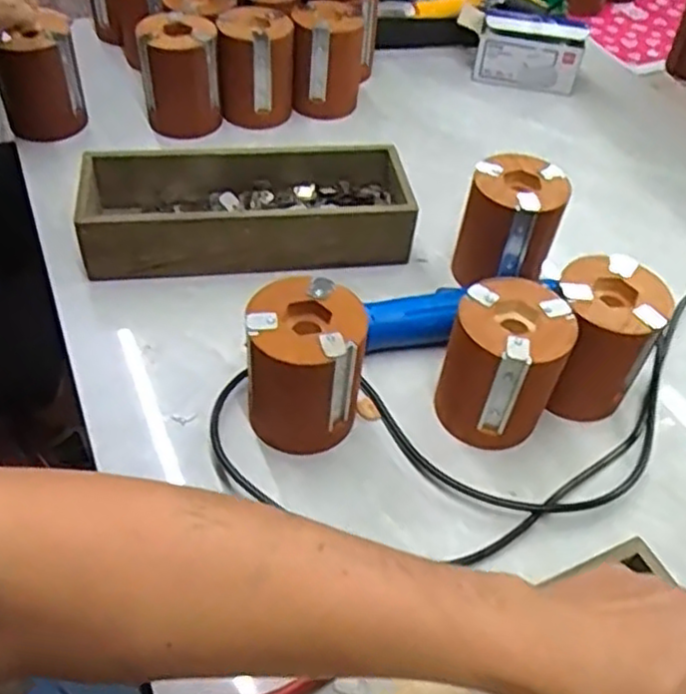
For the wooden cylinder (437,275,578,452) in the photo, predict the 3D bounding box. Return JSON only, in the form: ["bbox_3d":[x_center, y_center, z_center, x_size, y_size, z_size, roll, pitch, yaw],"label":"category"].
[{"bbox_3d":[0.115,0.011,0.518,0.079,0.100,0.084,18,50,13],"label":"wooden cylinder"}]

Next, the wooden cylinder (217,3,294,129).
[{"bbox_3d":[-0.091,-0.295,0.767,0.076,0.100,0.072,-2,49,-4],"label":"wooden cylinder"}]

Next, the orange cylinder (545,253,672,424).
[{"bbox_3d":[0.192,-0.004,0.541,0.077,0.104,0.078,-2,49,-5],"label":"orange cylinder"}]

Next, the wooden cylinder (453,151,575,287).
[{"bbox_3d":[0.142,-0.099,0.622,0.076,0.106,0.077,17,50,12],"label":"wooden cylinder"}]

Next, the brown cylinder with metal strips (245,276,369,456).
[{"bbox_3d":[-0.025,0.015,0.500,0.072,0.102,0.073,6,49,2],"label":"brown cylinder with metal strips"}]

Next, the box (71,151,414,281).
[{"bbox_3d":[-0.081,-0.122,0.645,0.278,0.063,0.118,-4,49,-6],"label":"box"}]

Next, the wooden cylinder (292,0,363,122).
[{"bbox_3d":[-0.016,-0.307,0.784,0.073,0.102,0.065,-1,49,-4],"label":"wooden cylinder"}]

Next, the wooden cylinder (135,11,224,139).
[{"bbox_3d":[-0.165,-0.278,0.747,0.073,0.107,0.067,-1,49,-4],"label":"wooden cylinder"}]

